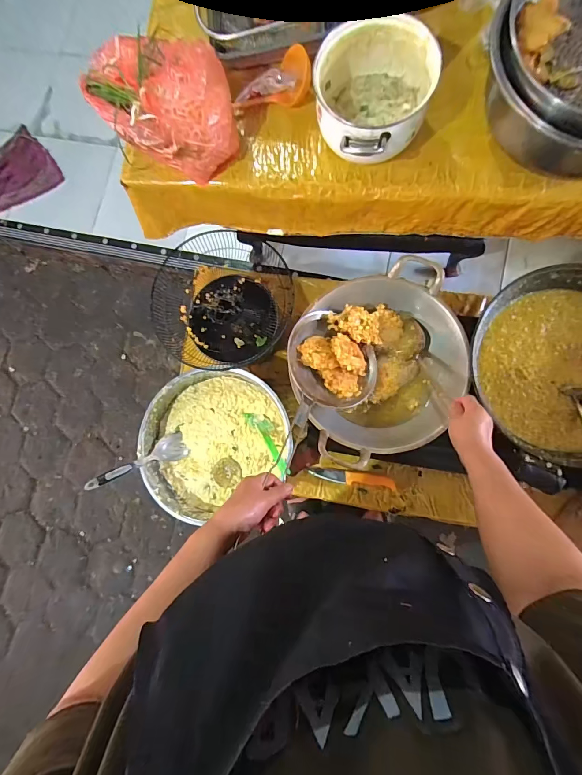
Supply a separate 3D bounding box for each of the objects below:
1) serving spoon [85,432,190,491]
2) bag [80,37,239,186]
[{"bbox_3d":[-0.374,0.185,0.862,0.237,0.040,0.068,-21,82,-36],"label":"serving spoon"},{"bbox_3d":[-0.214,-0.501,0.616,0.228,0.126,0.173,21,85,8],"label":"bag"}]

